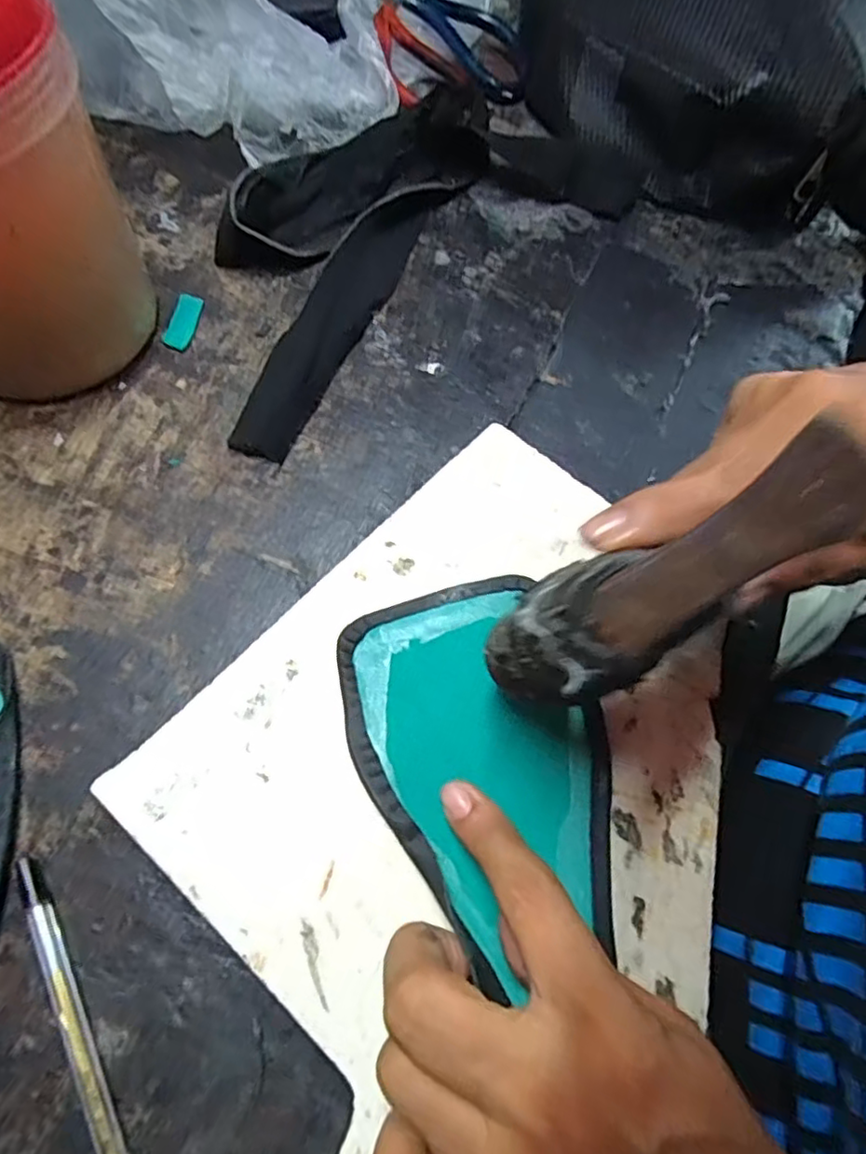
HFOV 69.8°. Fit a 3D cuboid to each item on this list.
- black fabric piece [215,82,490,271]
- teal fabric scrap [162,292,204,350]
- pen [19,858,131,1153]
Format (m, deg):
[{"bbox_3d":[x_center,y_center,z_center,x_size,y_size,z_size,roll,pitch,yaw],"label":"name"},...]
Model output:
[{"bbox_3d":[-0.051,-0.236,0.365,0.181,0.030,0.072,-36,72,-17],"label":"black fabric piece"},{"bbox_3d":[-0.133,-0.138,0.331,0.014,0.004,0.039,9,65,1],"label":"teal fabric scrap"},{"bbox_3d":[-0.109,0.158,0.196,0.008,0.008,0.139,-28,70,-15],"label":"pen"}]

